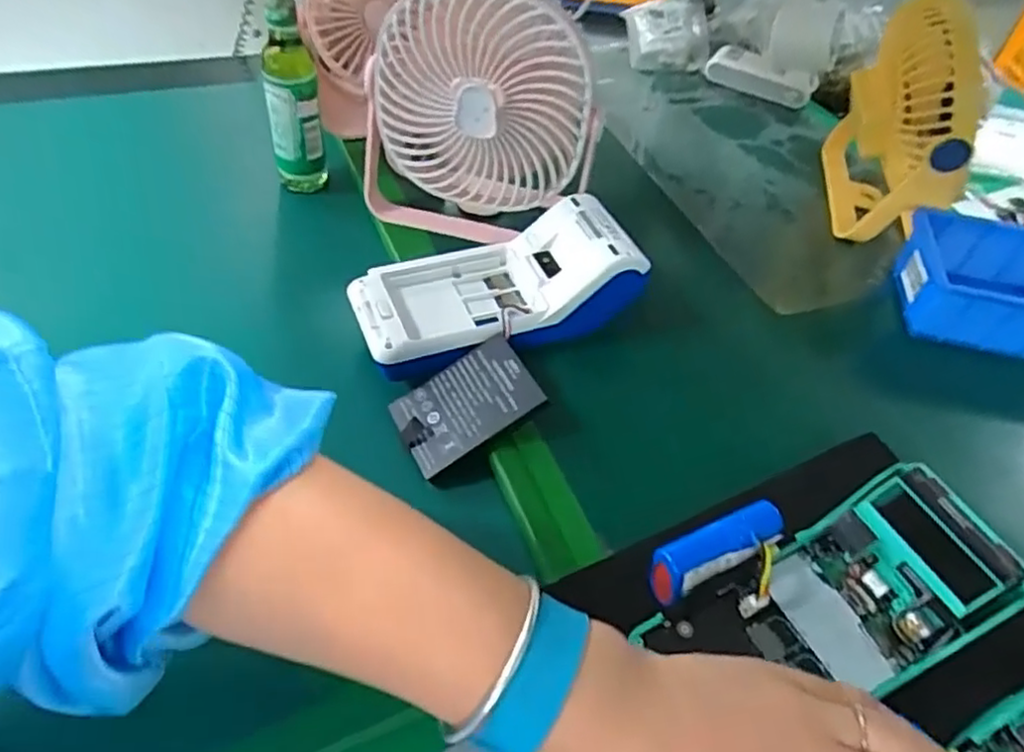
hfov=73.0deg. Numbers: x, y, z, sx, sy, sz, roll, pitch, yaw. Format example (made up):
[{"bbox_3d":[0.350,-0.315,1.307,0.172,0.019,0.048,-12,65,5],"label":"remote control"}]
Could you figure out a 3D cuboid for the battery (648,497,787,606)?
[{"bbox_3d":[0.101,0.085,0.337,0.071,0.021,0.022,-16,57,-24],"label":"battery"}]

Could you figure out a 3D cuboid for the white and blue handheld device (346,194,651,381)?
[{"bbox_3d":[-0.011,-0.062,0.453,0.181,0.052,0.088,-18,54,-20],"label":"white and blue handheld device"}]

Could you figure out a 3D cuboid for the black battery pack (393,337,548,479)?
[{"bbox_3d":[-0.028,0.017,0.418,0.084,0.011,0.055,-33,62,-2],"label":"black battery pack"}]

